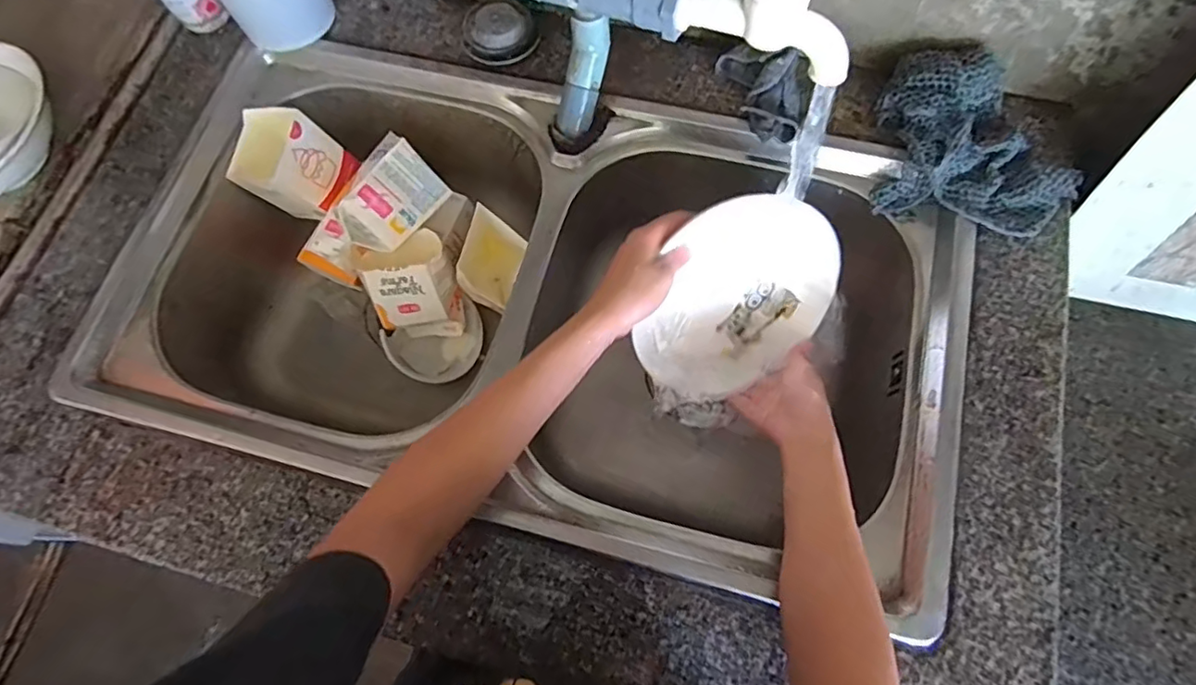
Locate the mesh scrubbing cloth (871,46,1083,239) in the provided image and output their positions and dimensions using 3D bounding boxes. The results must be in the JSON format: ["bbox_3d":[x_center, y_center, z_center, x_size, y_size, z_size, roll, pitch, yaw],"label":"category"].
[{"bbox_3d":[0.337,-0.181,0.517,0.163,0.050,0.145,16,73,7],"label":"mesh scrubbing cloth"}]

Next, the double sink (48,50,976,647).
[{"bbox_3d":[-0.056,-0.022,0.603,0.734,0.193,0.382,13,73,8],"label":"double sink"}]

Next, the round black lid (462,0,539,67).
[{"bbox_3d":[-0.101,-0.317,0.596,0.073,0.025,0.075,-1,72,2],"label":"round black lid"}]

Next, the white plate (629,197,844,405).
[{"bbox_3d":[0.133,-0.038,0.522,0.169,0.179,0.040,8,31,-23],"label":"white plate"}]

